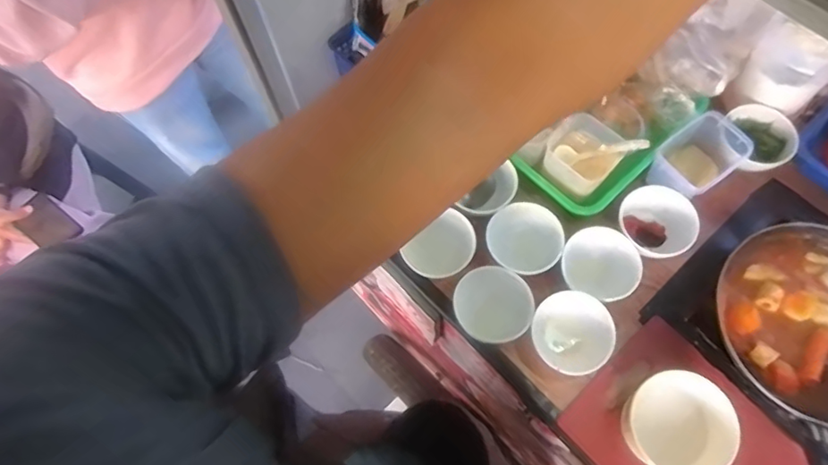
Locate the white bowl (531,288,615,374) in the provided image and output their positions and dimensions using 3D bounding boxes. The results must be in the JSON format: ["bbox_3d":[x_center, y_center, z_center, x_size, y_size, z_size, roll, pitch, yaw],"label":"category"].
[{"bbox_3d":[0.184,0.122,0.650,0.090,0.065,0.086,-1,68,3],"label":"white bowl"}]

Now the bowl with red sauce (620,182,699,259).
[{"bbox_3d":[0.308,-0.011,0.699,0.088,0.053,0.091,-1,68,3],"label":"bowl with red sauce"}]

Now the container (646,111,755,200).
[{"bbox_3d":[0.366,-0.091,0.721,0.118,0.076,0.077,-35,71,-10],"label":"container"}]

